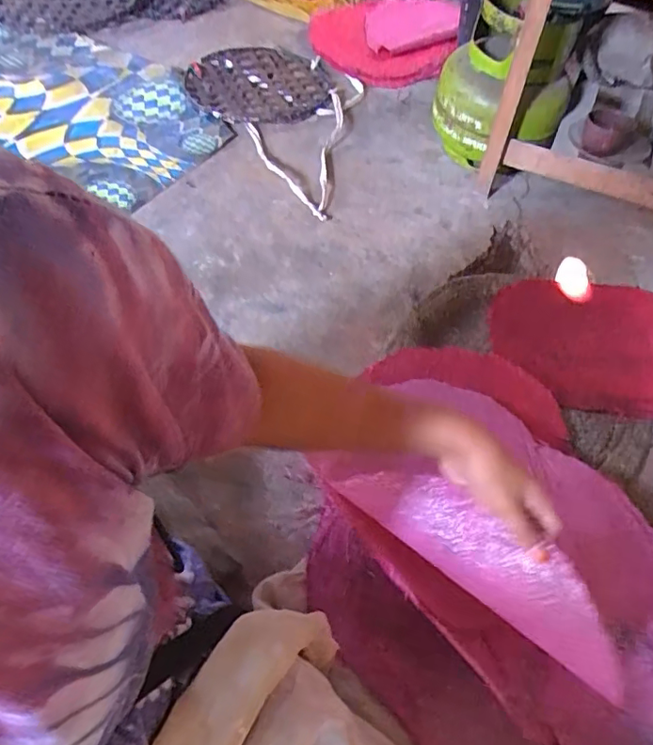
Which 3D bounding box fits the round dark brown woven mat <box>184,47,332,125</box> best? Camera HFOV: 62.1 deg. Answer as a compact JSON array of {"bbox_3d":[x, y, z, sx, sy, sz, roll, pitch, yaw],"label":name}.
[{"bbox_3d":[-0.177,-0.740,1.390,0.337,0.032,0.415,-18,58,-16],"label":"round dark brown woven mat"}]

